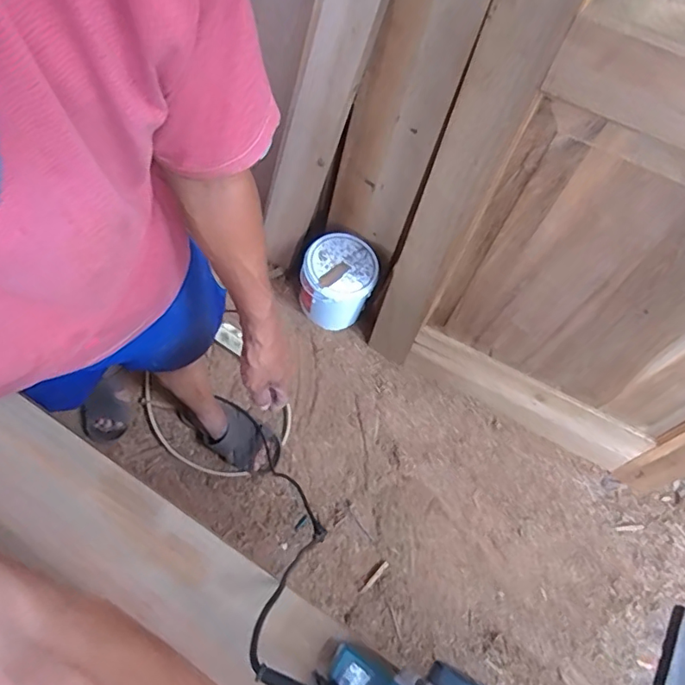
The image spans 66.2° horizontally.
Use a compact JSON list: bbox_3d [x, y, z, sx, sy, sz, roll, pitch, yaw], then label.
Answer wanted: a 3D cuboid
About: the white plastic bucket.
[{"bbox_3d":[-0.007,-0.152,1.342,0.179,0.184,0.177,1,67,-3],"label":"white plastic bucket"}]

